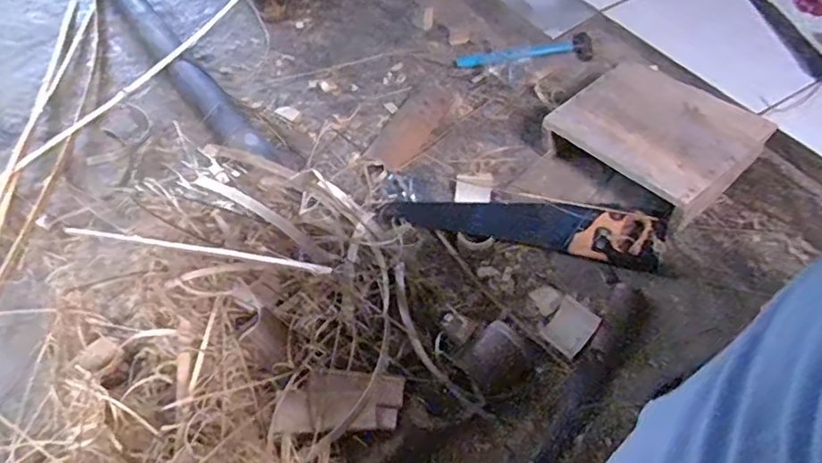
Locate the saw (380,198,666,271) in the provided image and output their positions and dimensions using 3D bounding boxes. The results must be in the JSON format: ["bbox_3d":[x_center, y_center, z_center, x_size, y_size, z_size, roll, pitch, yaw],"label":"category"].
[{"bbox_3d":[0.179,-0.009,0.963,0.460,0.047,0.107,5,53,11],"label":"saw"}]

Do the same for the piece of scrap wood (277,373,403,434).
[{"bbox_3d":[-0.086,0.215,0.737,0.158,0.006,0.069,4,75,-18],"label":"piece of scrap wood"}]

